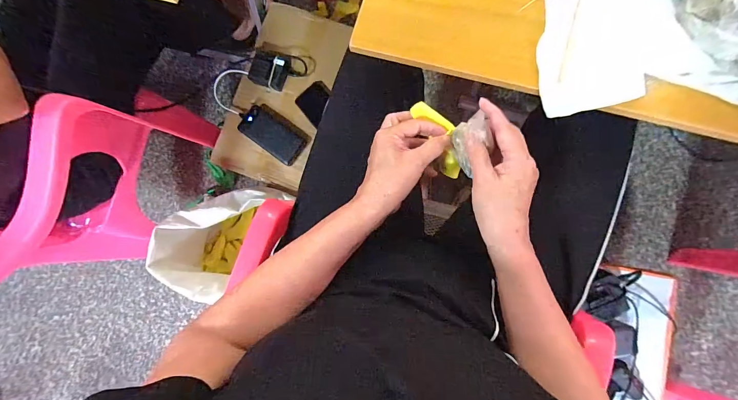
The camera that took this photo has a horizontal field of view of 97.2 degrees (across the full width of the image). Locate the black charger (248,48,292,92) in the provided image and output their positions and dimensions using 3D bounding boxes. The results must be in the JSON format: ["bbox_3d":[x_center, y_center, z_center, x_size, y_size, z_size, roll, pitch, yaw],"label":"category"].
[{"bbox_3d":[-0.230,-0.304,0.757,0.085,0.027,0.078,21,88,9],"label":"black charger"}]

